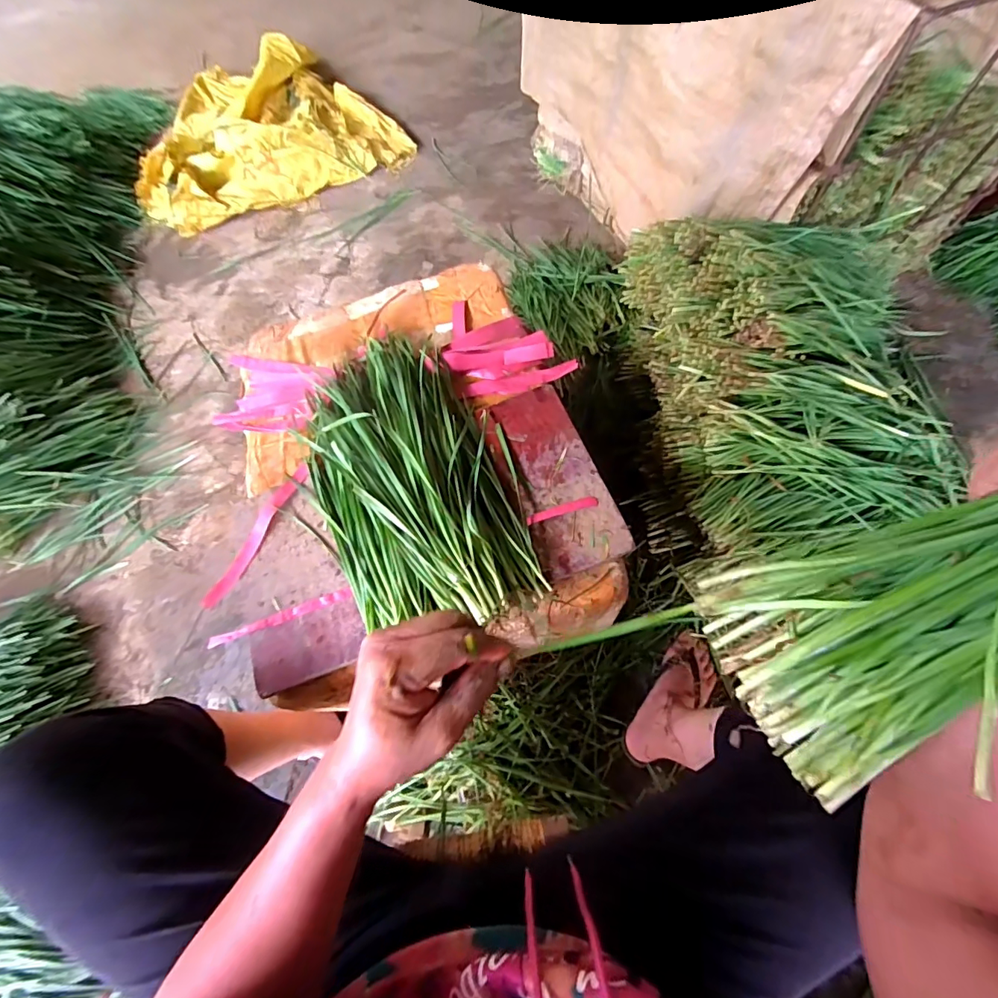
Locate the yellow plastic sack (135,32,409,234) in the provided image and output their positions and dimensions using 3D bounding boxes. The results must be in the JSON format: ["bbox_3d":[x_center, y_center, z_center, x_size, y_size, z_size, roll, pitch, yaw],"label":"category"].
[{"bbox_3d":[-0.739,-1.147,1.392,0.765,0.115,0.703,-26,71,-10],"label":"yellow plastic sack"}]

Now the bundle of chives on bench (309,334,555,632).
[{"bbox_3d":[-0.115,-0.036,0.567,0.225,0.063,0.418,-26,66,-7],"label":"bundle of chives on bench"}]

